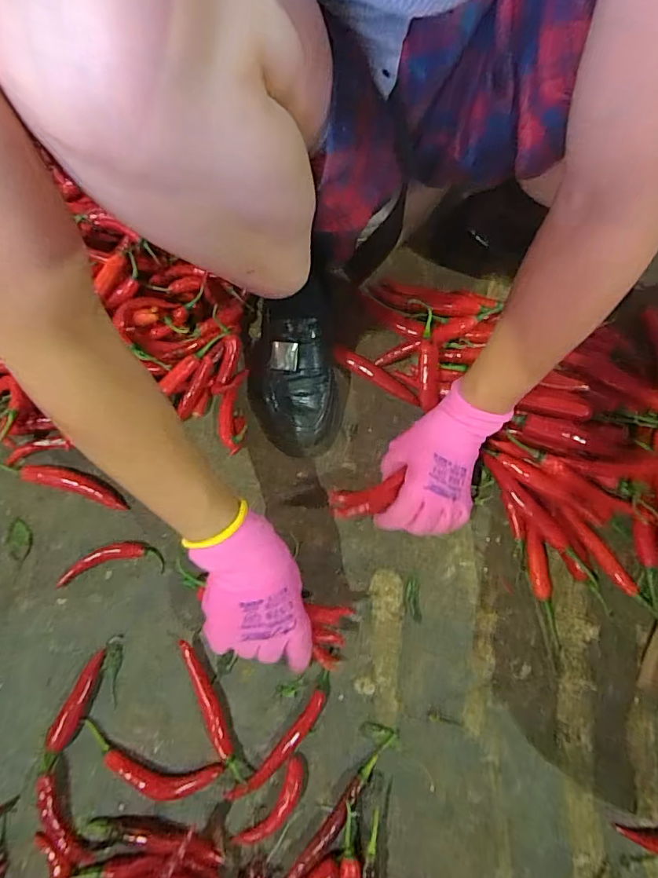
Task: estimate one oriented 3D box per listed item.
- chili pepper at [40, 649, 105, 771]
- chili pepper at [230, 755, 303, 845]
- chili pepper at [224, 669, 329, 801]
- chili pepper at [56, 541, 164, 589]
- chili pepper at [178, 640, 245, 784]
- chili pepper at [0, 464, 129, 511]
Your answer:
[{"bbox_3d":[-0.248,0.260,0.477,0.022,0.013,0.103,16,72,6],"label":"chili pepper"},{"bbox_3d":[-0.049,0.335,0.449,0.027,0.014,0.085,36,75,12],"label":"chili pepper"},{"bbox_3d":[-0.041,0.282,0.464,0.024,0.013,0.135,38,75,12],"label":"chili pepper"},{"bbox_3d":[-0.230,0.128,0.515,0.109,0.014,0.036,-7,71,-2],"label":"chili pepper"},{"bbox_3d":[-0.114,0.258,0.472,0.017,0.016,0.133,-24,73,-8],"label":"chili pepper"},{"bbox_3d":[-0.291,0.044,0.539,0.146,0.030,0.025,15,72,5],"label":"chili pepper"}]

